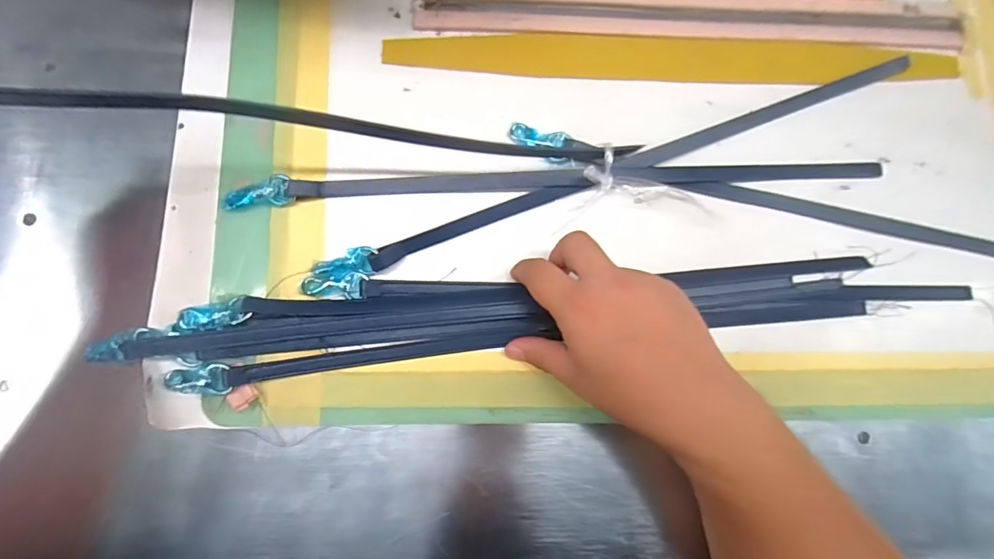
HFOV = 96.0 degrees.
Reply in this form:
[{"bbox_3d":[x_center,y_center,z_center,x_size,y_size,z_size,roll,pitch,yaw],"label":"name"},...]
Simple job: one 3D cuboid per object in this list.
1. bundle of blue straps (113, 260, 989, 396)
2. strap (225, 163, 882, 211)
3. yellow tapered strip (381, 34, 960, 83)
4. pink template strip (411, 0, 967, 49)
[{"bbox_3d":[0.037,0.026,0.333,0.585,0.022,0.062,-4,83,-4],"label":"bundle of blue straps"},{"bbox_3d":[0.057,-0.080,0.348,0.507,0.012,0.020,-4,83,-3],"label":"strap"},{"bbox_3d":[0.148,-0.185,0.374,0.472,0.008,0.036,2,84,-1],"label":"yellow tapered strip"},{"bbox_3d":[0.168,-0.224,0.379,0.469,0.005,0.047,0,83,-3],"label":"pink template strip"}]

